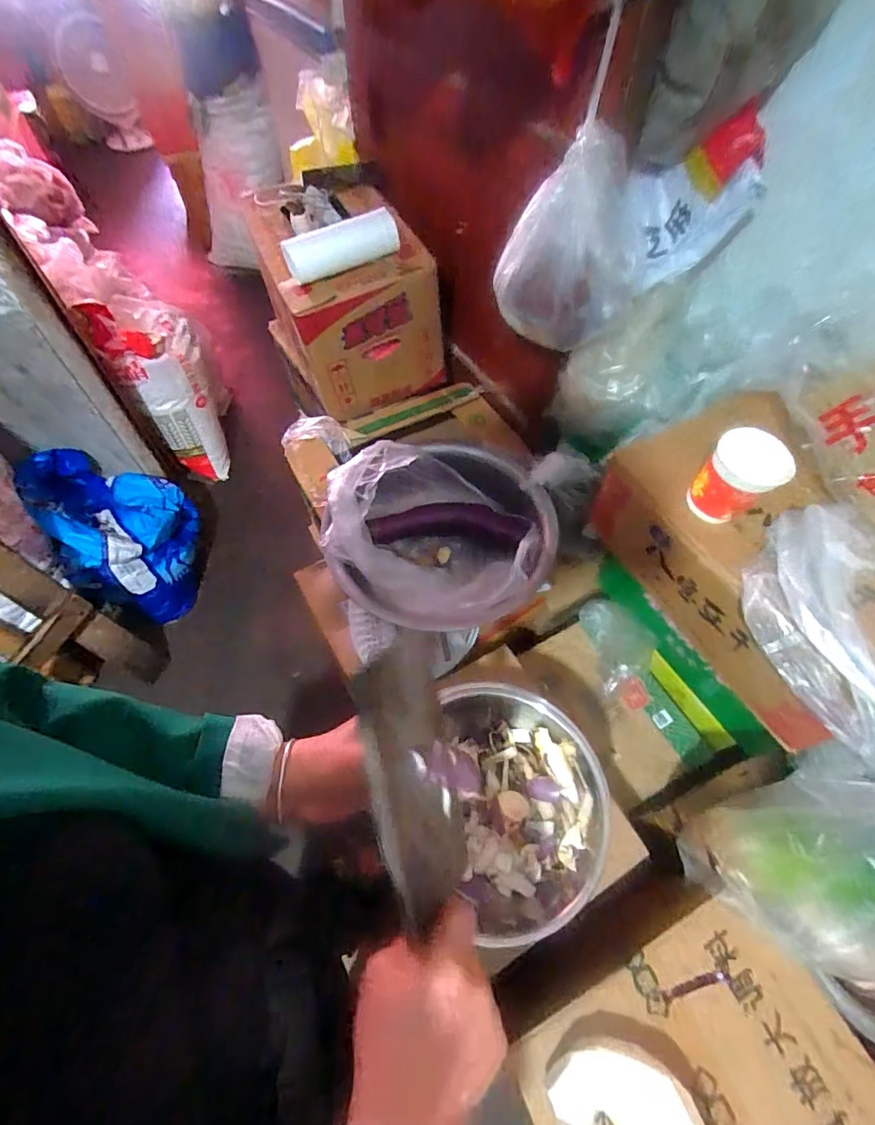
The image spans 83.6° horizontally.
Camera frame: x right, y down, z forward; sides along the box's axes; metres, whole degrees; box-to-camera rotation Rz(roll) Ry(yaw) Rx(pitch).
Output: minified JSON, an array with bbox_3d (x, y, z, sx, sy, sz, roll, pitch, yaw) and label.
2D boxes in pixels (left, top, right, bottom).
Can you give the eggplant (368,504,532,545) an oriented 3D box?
[{"bbox_3d":[0.014,-0.061,0.819,0.252,0.057,0.059,2,56,1],"label":"eggplant"}]

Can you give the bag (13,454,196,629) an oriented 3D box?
[{"bbox_3d":[-0.861,-0.085,1.379,0.342,0.347,0.398,-36,63,-22],"label":"bag"}]

